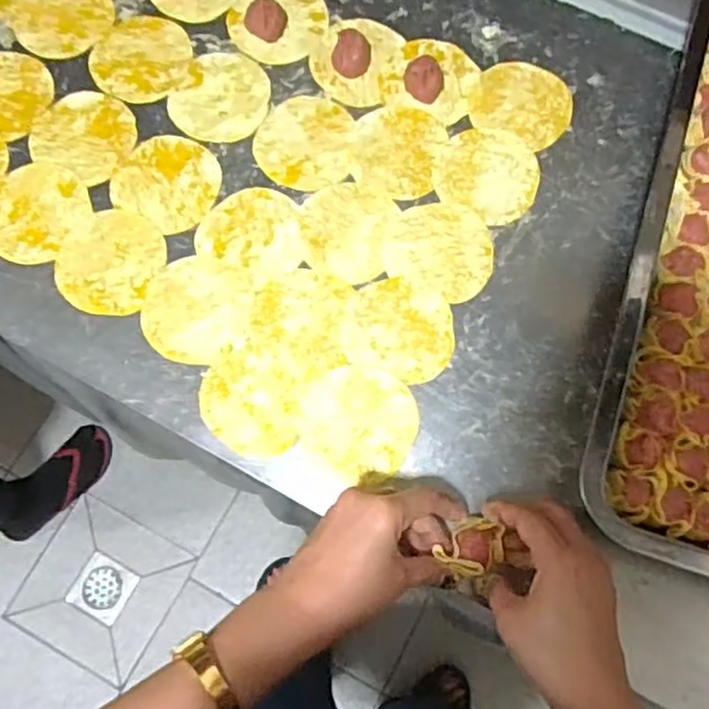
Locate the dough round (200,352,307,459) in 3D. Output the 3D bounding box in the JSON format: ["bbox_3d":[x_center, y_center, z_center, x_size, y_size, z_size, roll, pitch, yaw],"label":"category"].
[{"bbox_3d":[-0.074,0.035,0.500,0.074,0.004,0.075,0,74,-1],"label":"dough round"}]

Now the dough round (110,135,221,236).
[{"bbox_3d":[-0.148,-0.139,0.553,0.081,0.004,0.076,0,74,-1],"label":"dough round"}]

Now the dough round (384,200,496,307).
[{"bbox_3d":[0.067,-0.083,0.536,0.084,0.004,0.074,26,75,6],"label":"dough round"}]

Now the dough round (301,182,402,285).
[{"bbox_3d":[-0.007,-0.097,0.543,0.070,0.004,0.080,14,74,3],"label":"dough round"}]

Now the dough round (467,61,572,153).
[{"bbox_3d":[0.140,-0.210,0.576,0.083,0.004,0.072,26,75,6],"label":"dough round"}]

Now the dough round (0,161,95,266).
[{"bbox_3d":[-0.252,-0.114,0.544,0.075,0.004,0.083,31,75,7],"label":"dough round"}]

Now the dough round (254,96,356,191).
[{"bbox_3d":[-0.040,-0.173,0.564,0.079,0.004,0.084,0,74,-1],"label":"dough round"}]

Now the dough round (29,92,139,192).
[{"bbox_3d":[-0.220,-0.180,0.565,0.086,0.005,0.075,25,75,6],"label":"dough round"}]

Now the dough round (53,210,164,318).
[{"bbox_3d":[-0.188,-0.072,0.535,0.075,0.004,0.083,23,75,5],"label":"dough round"}]

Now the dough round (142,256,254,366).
[{"bbox_3d":[-0.119,-0.034,0.525,0.080,0.004,0.082,0,74,-1],"label":"dough round"}]

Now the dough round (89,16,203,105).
[{"bbox_3d":[-0.178,-0.248,0.585,0.082,0.004,0.082,0,74,-1],"label":"dough round"}]

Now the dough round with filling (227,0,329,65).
[{"bbox_3d":[-0.065,-0.290,0.587,0.082,0.022,0.081,0,74,-1],"label":"dough round with filling"}]

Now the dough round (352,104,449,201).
[{"bbox_3d":[0.037,-0.165,0.561,0.073,0.004,0.082,3,74,0],"label":"dough round"}]

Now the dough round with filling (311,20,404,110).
[{"bbox_3d":[0.001,-0.251,0.578,0.066,0.020,0.083,20,74,5],"label":"dough round with filling"}]

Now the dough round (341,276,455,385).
[{"bbox_3d":[0.034,-0.022,0.516,0.082,0.004,0.076,0,74,-1],"label":"dough round"}]

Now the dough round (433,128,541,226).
[{"bbox_3d":[0.107,-0.146,0.558,0.084,0.004,0.076,30,75,7],"label":"dough round"}]

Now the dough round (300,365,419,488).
[{"bbox_3d":[0.003,0.048,0.500,0.082,0.004,0.079,0,74,-1],"label":"dough round"}]

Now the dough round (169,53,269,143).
[{"bbox_3d":[-0.108,-0.211,0.575,0.075,0.004,0.083,40,77,10],"label":"dough round"}]

